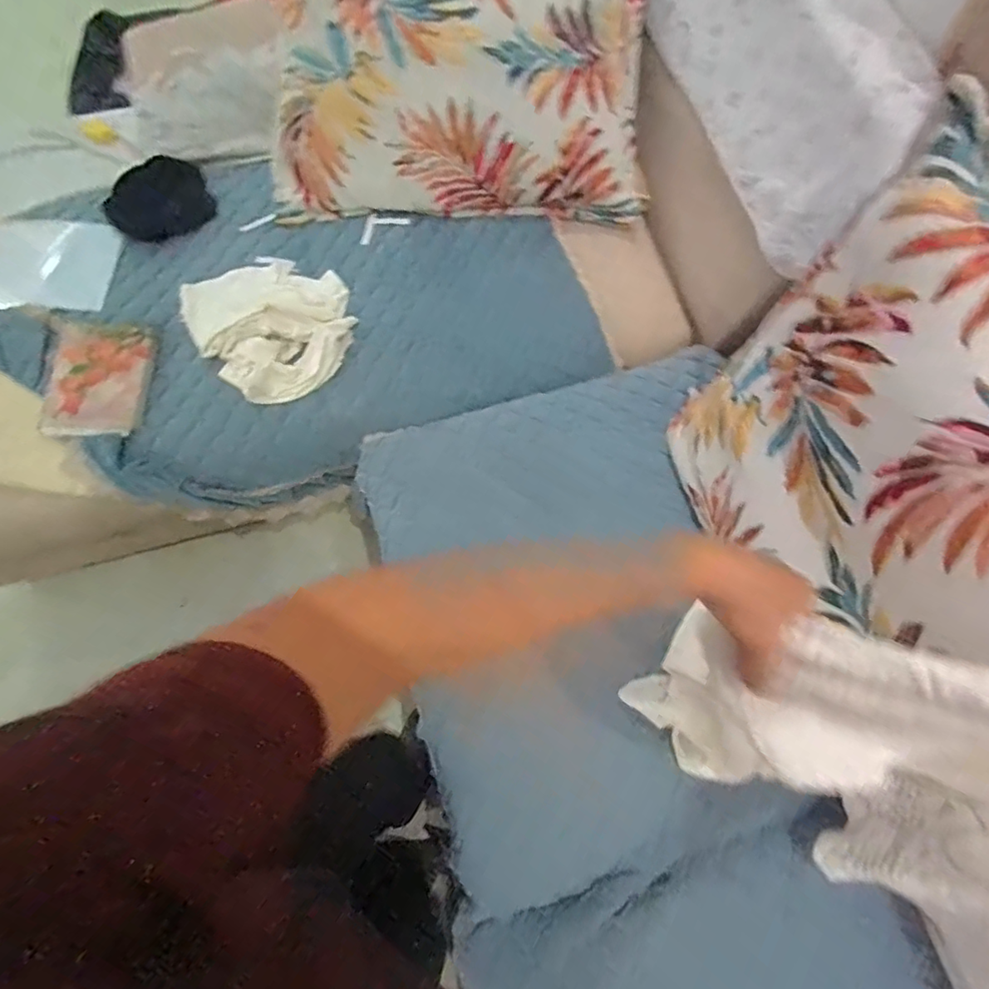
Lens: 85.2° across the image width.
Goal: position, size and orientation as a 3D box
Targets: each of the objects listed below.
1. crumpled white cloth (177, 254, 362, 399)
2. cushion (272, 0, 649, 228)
[{"bbox_3d":[-0.441,-0.355,1.058,0.288,0.067,0.347,-40,78,-9],"label":"crumpled white cloth"},{"bbox_3d":[-0.097,-0.850,1.026,0.766,0.136,0.589,1,107,4],"label":"cushion"}]

